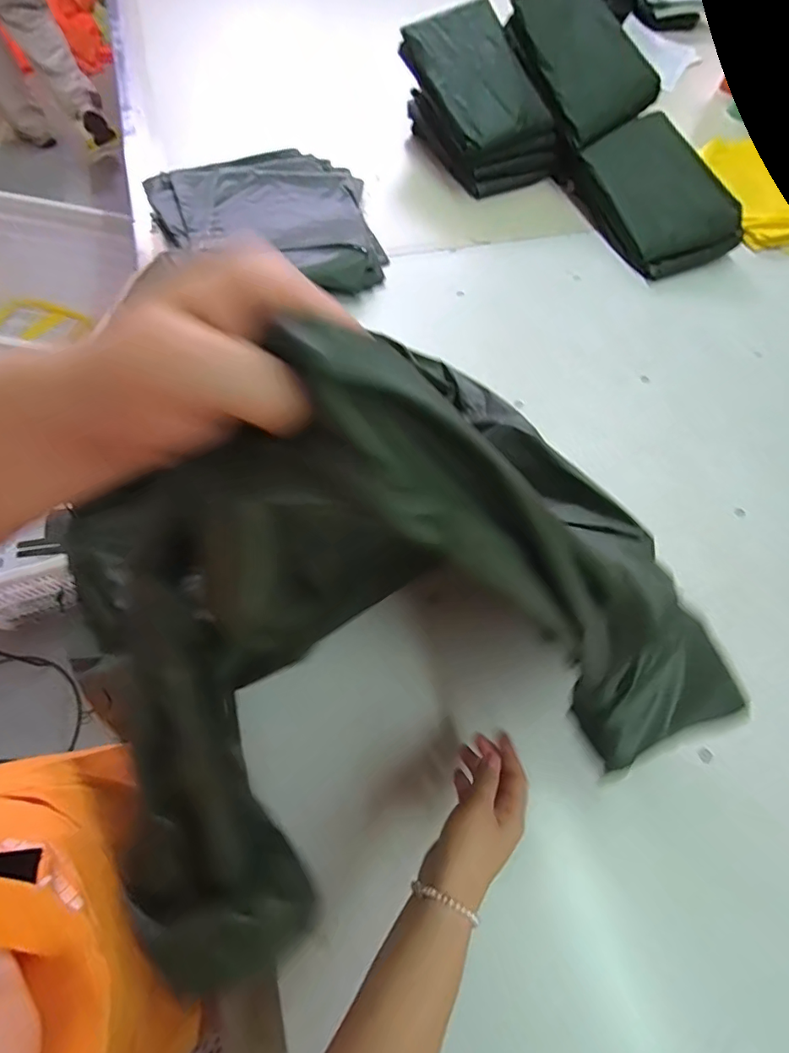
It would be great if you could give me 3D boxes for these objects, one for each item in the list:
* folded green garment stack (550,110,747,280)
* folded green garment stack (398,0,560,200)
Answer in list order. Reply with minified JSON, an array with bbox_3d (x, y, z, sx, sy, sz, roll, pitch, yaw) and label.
[{"bbox_3d":[0.488,-0.617,0.871,0.223,0.097,0.299,-20,67,-12],"label":"folded green garment stack"},{"bbox_3d":[0.158,-0.823,0.918,0.185,0.160,0.311,-24,68,-13],"label":"folded green garment stack"}]

